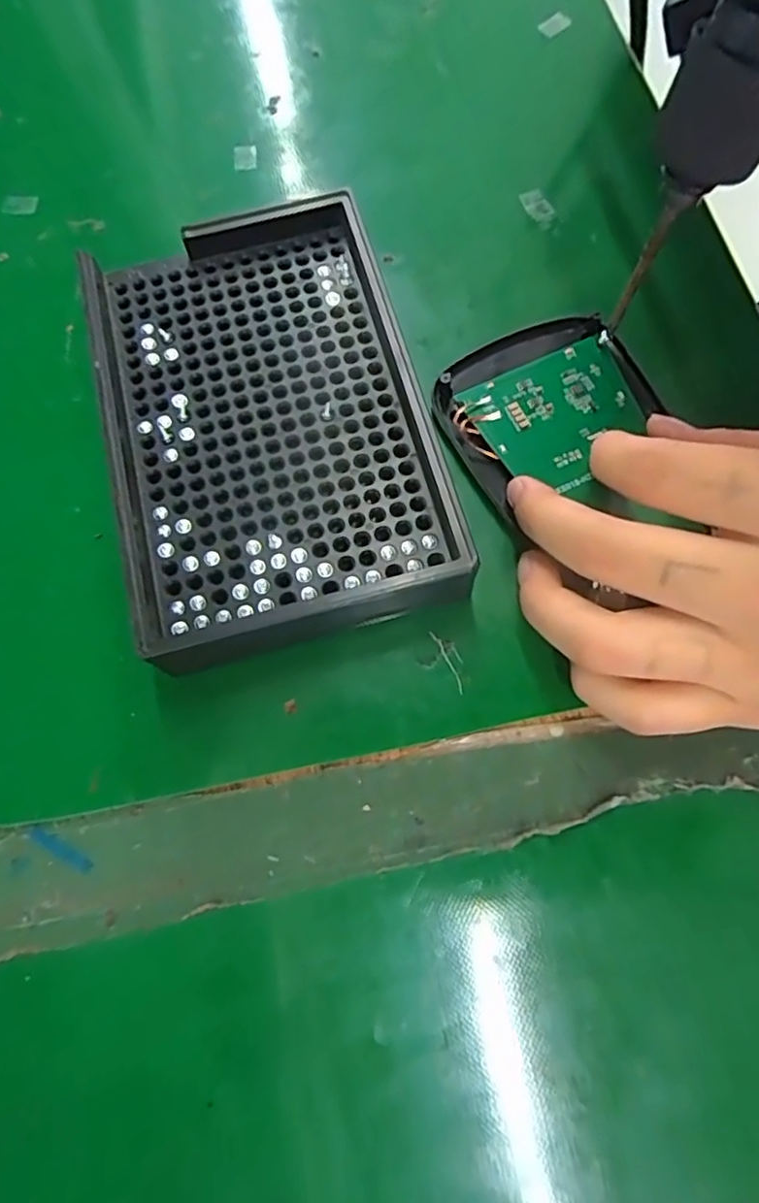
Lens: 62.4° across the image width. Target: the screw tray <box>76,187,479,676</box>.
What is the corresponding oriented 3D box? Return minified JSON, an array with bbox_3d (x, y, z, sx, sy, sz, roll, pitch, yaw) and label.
[{"bbox_3d":[-0.034,-0.054,0.191,0.092,0.024,0.138,-15,72,-3],"label":"screw tray"}]

